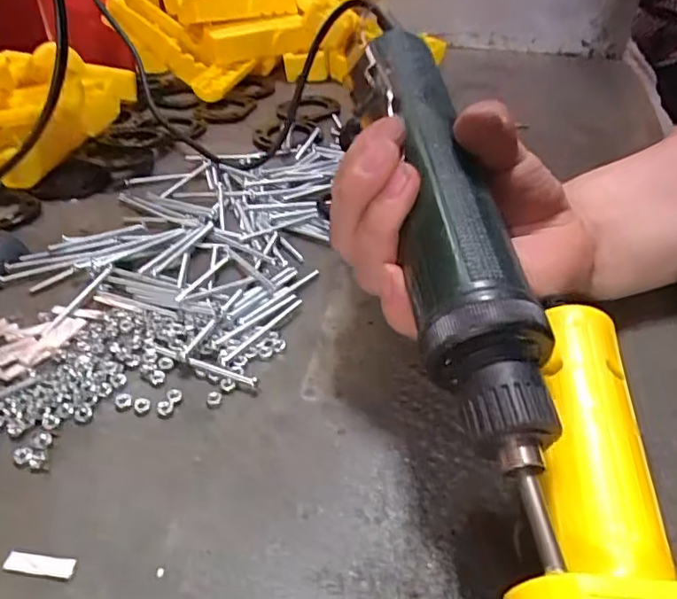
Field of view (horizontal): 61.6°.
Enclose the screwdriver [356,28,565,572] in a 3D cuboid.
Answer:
[{"bbox_3d":[0.038,-0.029,0.212,0.035,0.031,0.222,-5,55,-5],"label":"screwdriver"}]

